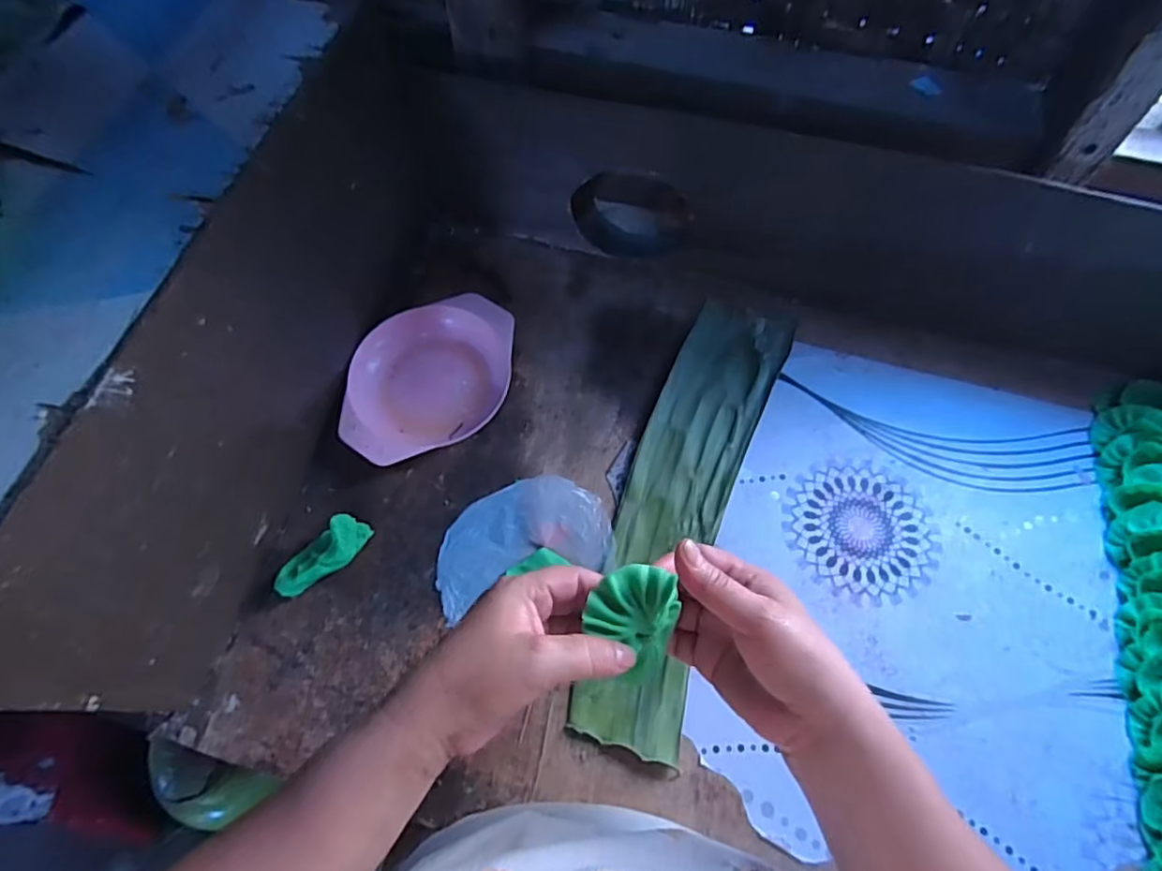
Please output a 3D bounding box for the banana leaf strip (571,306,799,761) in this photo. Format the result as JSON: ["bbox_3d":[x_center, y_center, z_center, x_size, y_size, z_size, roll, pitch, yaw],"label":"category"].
[{"bbox_3d":[0.091,0.055,0.548,0.103,0.014,0.412,18,67,8],"label":"banana leaf strip"}]

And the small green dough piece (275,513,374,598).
[{"bbox_3d":[-0.215,0.100,0.512,0.083,0.036,0.031,-34,70,-14],"label":"small green dough piece"}]

